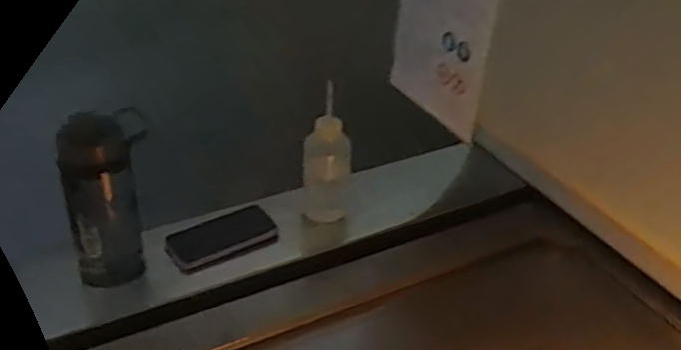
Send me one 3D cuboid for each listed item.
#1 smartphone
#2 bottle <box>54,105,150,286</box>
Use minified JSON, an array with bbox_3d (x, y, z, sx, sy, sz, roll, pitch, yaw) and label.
[{"bbox_3d":[-0.169,0.091,0.975,0.151,0.016,0.074,-24,66,-19],"label":"smartphone"},{"bbox_3d":[-0.292,0.037,0.861,0.105,0.262,0.083,-9,37,-18],"label":"bottle"}]

